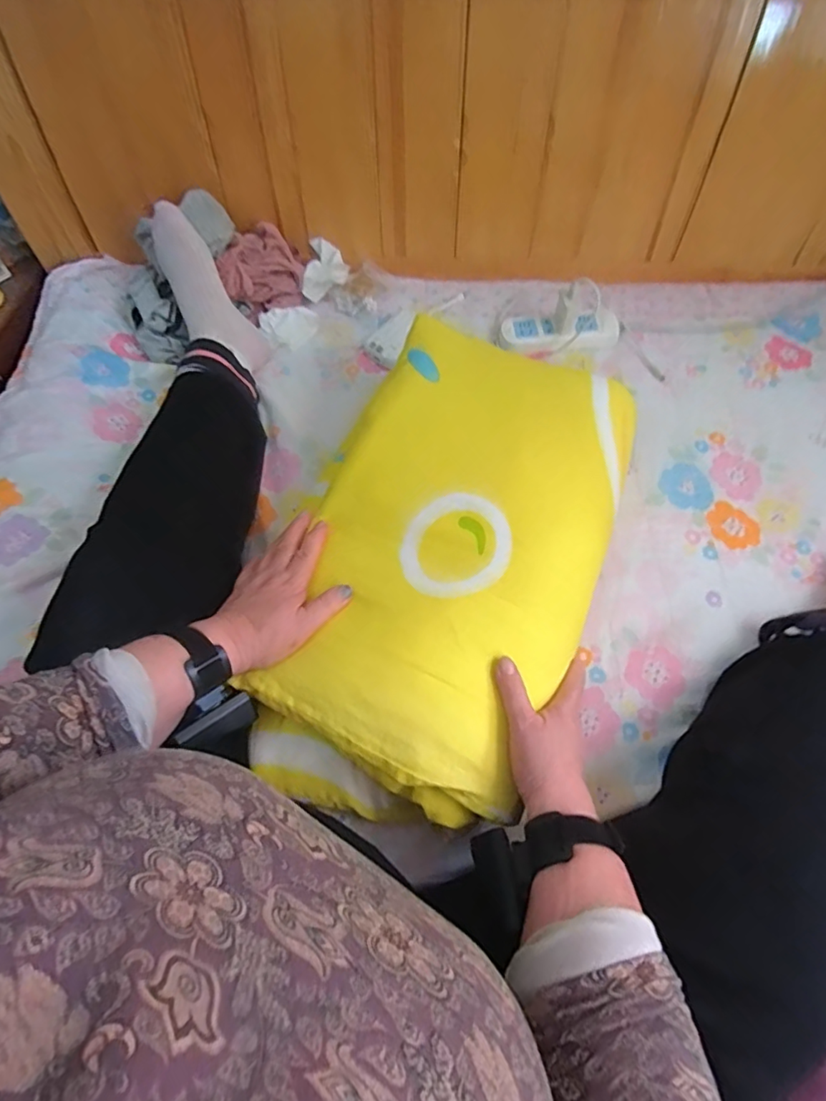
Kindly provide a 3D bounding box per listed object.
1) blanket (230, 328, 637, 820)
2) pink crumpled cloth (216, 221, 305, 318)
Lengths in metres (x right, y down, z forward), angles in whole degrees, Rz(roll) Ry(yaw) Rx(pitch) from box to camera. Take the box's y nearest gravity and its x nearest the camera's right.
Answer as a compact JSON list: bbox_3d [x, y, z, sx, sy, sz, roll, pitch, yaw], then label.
[{"bbox_3d":[0.036,-0.001,0.547,0.301,0.091,0.505,16,63,9],"label":"blanket"},{"bbox_3d":[-0.232,-0.430,0.822,0.122,0.078,0.097,-12,62,-6],"label":"pink crumpled cloth"}]

